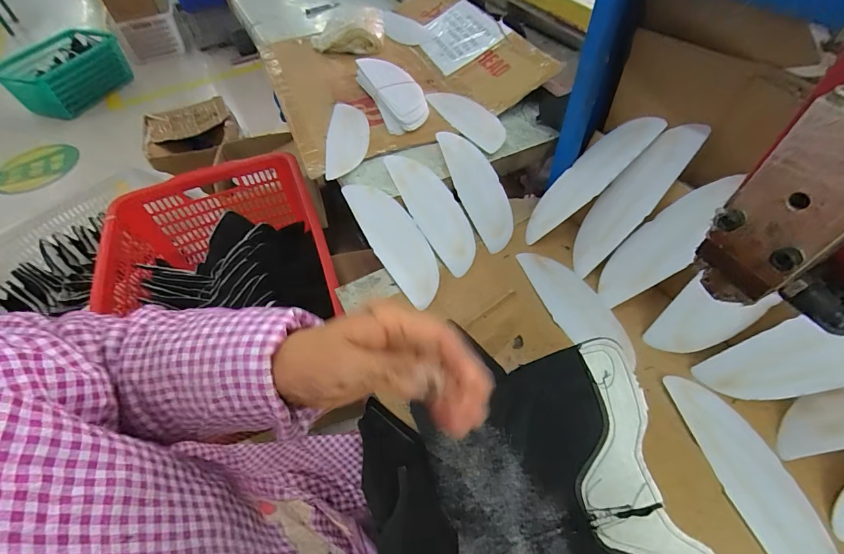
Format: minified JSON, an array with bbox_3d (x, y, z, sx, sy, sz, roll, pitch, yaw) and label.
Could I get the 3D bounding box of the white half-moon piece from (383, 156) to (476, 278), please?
[{"bbox_3d":[0.019,-0.106,0.608,0.075,0.012,0.226,-27,75,-15],"label":"white half-moon piece"}]

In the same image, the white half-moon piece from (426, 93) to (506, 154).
[{"bbox_3d":[0.088,-0.285,0.708,0.086,0.010,0.208,-26,59,-15],"label":"white half-moon piece"}]

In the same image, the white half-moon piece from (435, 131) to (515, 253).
[{"bbox_3d":[0.093,-0.140,0.635,0.069,0.031,0.221,-19,72,-10],"label":"white half-moon piece"}]

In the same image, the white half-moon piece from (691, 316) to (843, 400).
[{"bbox_3d":[0.383,0.071,0.378,0.012,0.208,0.067,-13,67,-49],"label":"white half-moon piece"}]

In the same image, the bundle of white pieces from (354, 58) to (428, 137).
[{"bbox_3d":[-0.055,-0.344,0.744,0.082,0.044,0.234,-20,55,-11],"label":"bundle of white pieces"}]

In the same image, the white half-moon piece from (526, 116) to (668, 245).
[{"bbox_3d":[0.224,-0.138,0.552,0.014,0.213,0.068,16,41,-39],"label":"white half-moon piece"}]

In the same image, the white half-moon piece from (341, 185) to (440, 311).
[{"bbox_3d":[-0.039,-0.058,0.583,0.075,0.011,0.212,-30,77,-18],"label":"white half-moon piece"}]

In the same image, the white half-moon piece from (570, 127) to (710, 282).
[{"bbox_3d":[0.264,-0.099,0.512,0.016,0.212,0.063,0,42,-44],"label":"white half-moon piece"}]

